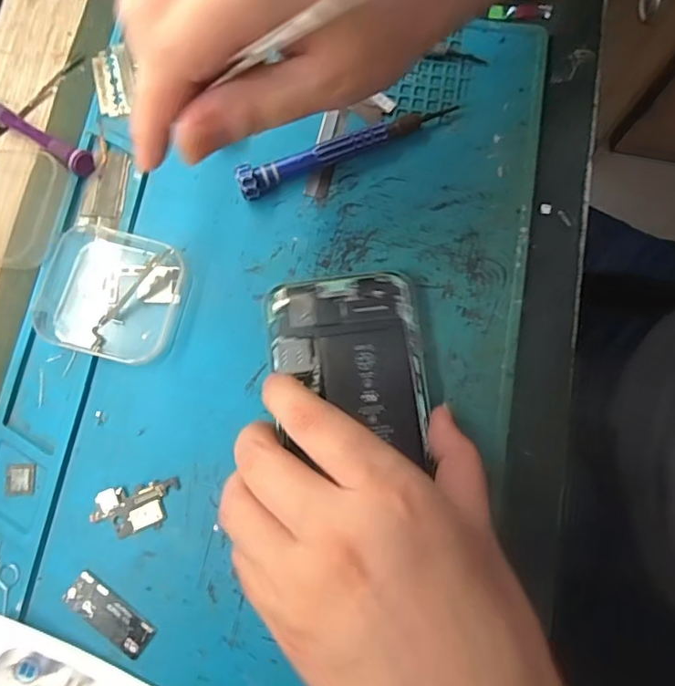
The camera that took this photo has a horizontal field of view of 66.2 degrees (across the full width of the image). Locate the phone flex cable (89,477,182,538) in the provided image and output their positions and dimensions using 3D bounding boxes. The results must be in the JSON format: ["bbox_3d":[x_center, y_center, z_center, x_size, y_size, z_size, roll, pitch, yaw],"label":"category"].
[{"bbox_3d":[-0.095,0.078,0.242,0.039,0.004,0.022,-7,79,-2],"label":"phone flex cable"}]

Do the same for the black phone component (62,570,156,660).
[{"bbox_3d":[-0.103,0.123,0.234,0.043,0.004,0.017,37,81,6],"label":"black phone component"}]

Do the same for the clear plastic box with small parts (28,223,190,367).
[{"bbox_3d":[-0.115,-0.026,0.261,0.071,0.015,0.064,14,79,2],"label":"clear plastic box with small parts"}]

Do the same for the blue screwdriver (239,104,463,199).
[{"bbox_3d":[0.007,-0.103,0.273,0.123,0.017,0.013,-22,80,-5],"label":"blue screwdriver"}]

